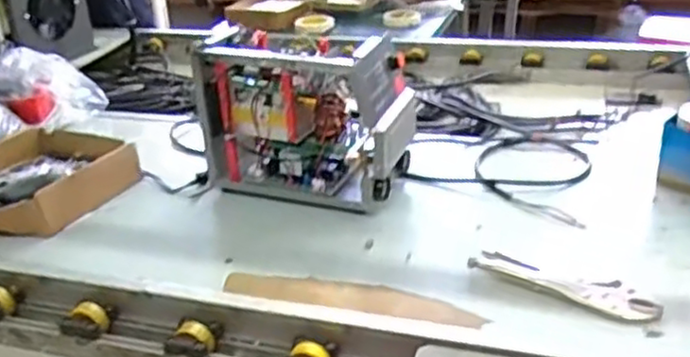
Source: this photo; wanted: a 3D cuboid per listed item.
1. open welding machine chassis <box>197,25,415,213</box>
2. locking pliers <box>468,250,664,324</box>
[{"bbox_3d":[-0.056,-0.088,1.024,0.297,0.218,0.132,8,30,19],"label":"open welding machine chassis"},{"bbox_3d":[0.257,0.122,0.813,0.212,0.011,0.054,18,35,33],"label":"locking pliers"}]

